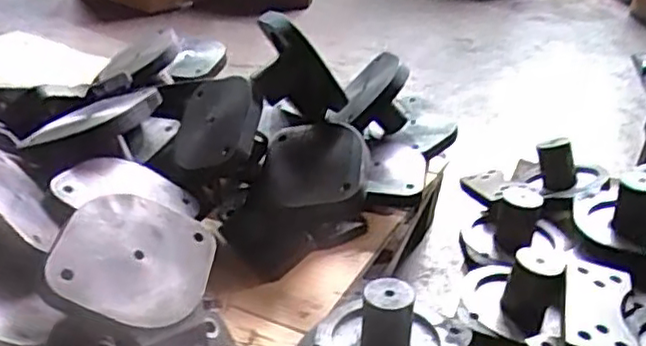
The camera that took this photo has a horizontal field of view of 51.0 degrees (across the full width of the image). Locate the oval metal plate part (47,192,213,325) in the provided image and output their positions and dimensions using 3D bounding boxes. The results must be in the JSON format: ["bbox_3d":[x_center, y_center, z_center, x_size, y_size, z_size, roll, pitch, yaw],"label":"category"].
[{"bbox_3d":[-0.173,0.078,0.631,0.145,0.014,0.134,26,41,-28],"label":"oval metal plate part"}]

